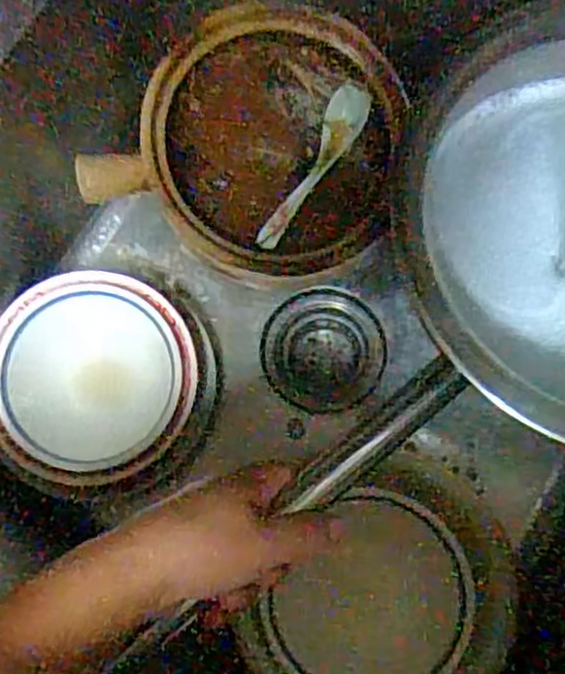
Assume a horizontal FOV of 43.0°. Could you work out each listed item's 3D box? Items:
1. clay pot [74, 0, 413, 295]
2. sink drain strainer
[{"bbox_3d":[-0.005,-0.165,0.606,0.215,0.109,0.221,0,80,1],"label":"clay pot"},{"bbox_3d":[0.037,0.013,0.648,0.110,0.027,0.106,0,80,1],"label":"sink drain strainer"}]

